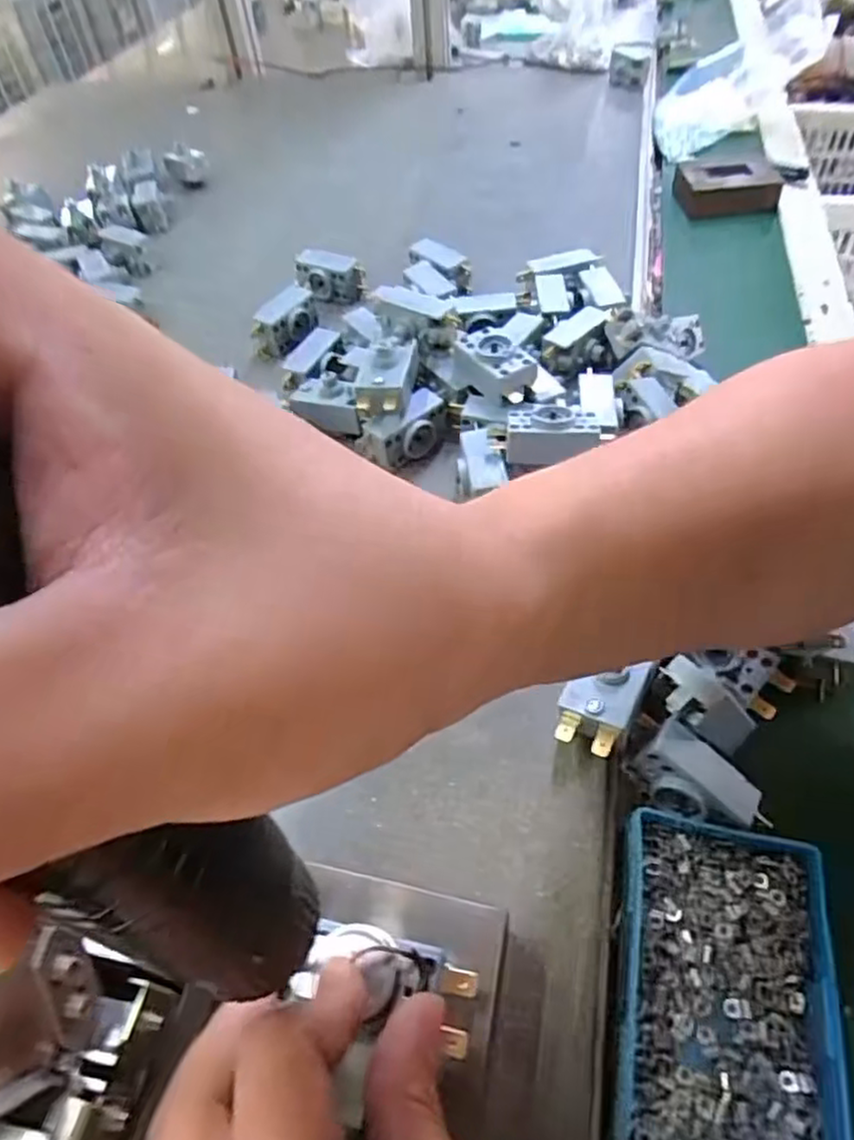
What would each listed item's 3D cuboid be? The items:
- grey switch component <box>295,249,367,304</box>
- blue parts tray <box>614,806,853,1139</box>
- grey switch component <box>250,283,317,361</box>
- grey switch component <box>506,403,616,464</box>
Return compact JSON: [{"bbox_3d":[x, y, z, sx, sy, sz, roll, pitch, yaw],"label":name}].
[{"bbox_3d":[-0.073,-0.218,0.510,0.057,0.025,0.022,22,56,22],"label":"grey switch component"},{"bbox_3d":[0.106,0.150,0.240,0.072,0.023,0.114,7,51,11],"label":"blue parts tray"},{"bbox_3d":[-0.098,-0.171,0.478,0.019,0.032,0.048,27,57,24],"label":"grey switch component"},{"bbox_3d":[0.067,-0.072,0.355,0.050,0.018,0.027,0,50,5],"label":"grey switch component"}]

